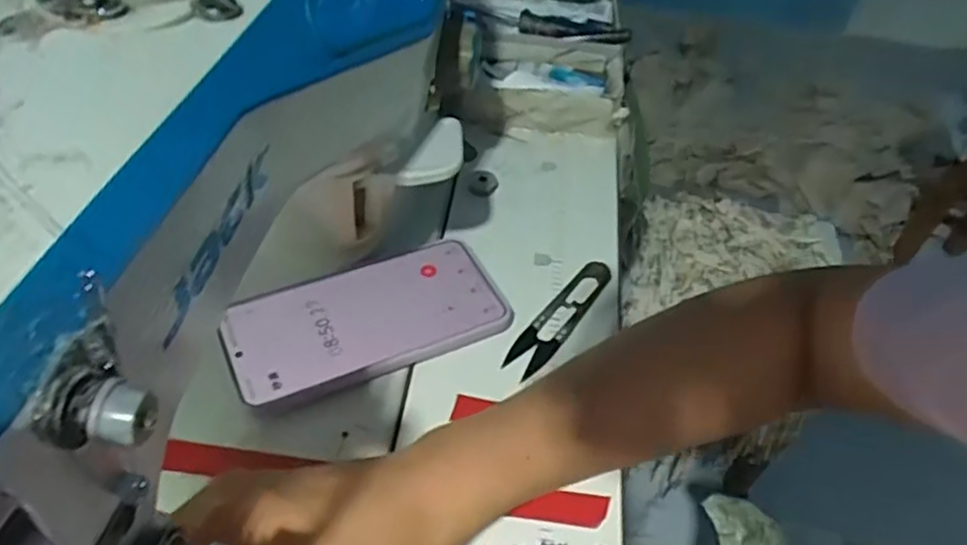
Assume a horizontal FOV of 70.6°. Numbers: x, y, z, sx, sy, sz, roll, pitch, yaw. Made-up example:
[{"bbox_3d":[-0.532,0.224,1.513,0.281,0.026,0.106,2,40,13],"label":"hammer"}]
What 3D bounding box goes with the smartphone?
[{"bbox_3d":[-0.067,0.024,0.397,0.156,0.007,0.077,-16,53,-22],"label":"smartphone"}]

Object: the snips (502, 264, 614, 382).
[{"bbox_3d":[0.048,0.026,0.417,0.023,0.006,0.101,30,52,21],"label":"snips"}]

